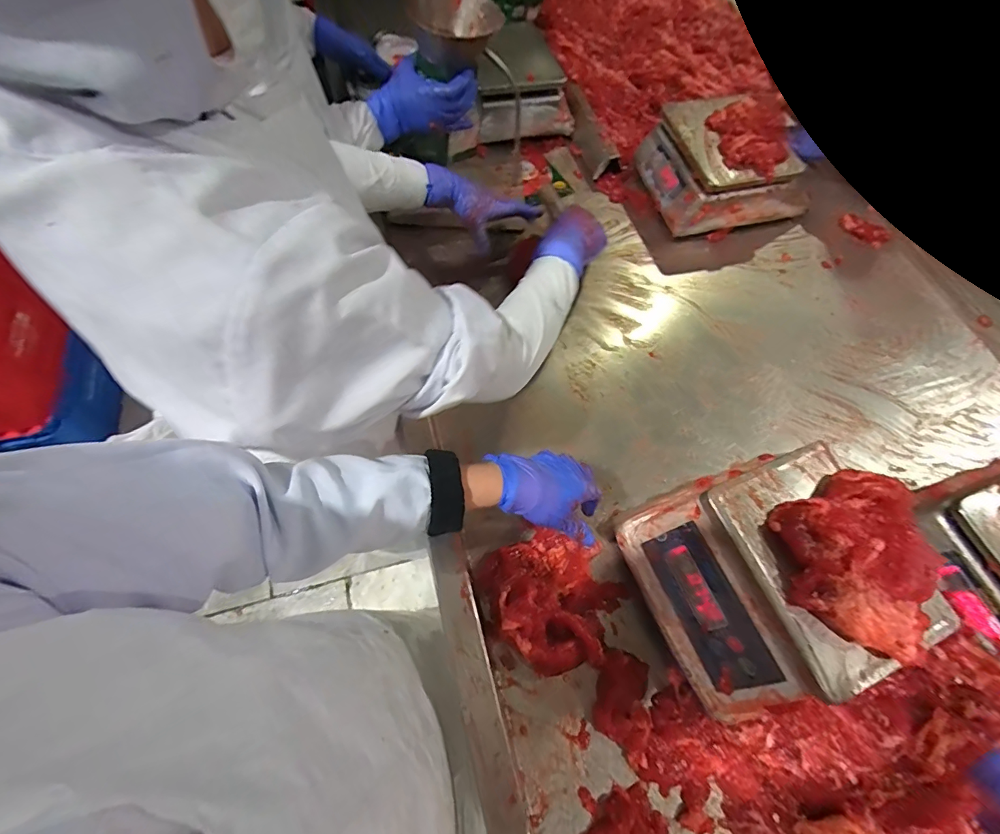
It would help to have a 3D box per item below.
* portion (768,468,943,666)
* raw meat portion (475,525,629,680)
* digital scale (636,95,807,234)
[{"bbox_3d":[0.331,0.122,0.415,0.119,0.043,0.166,13,65,5],"label":"portion"},{"bbox_3d":[0.068,0.209,0.517,0.155,0.056,0.149,1,65,-1],"label":"raw meat portion"},{"bbox_3d":[0.418,-0.472,0.831,0.259,0.119,0.221,-12,66,-7],"label":"digital scale"}]

